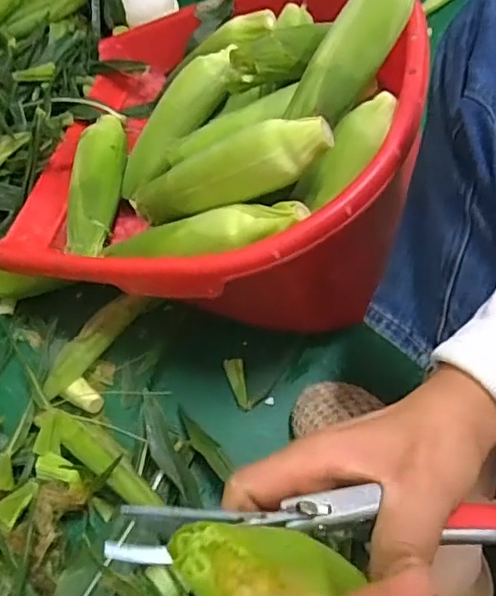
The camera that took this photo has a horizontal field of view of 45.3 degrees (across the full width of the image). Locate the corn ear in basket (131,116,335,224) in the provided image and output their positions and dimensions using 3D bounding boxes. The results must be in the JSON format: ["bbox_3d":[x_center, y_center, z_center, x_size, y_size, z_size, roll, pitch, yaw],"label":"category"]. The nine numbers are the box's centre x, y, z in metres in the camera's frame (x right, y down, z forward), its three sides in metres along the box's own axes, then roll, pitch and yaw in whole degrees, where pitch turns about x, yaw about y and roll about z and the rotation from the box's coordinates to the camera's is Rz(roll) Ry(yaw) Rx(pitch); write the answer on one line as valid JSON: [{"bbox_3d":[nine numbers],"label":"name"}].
[{"bbox_3d":[-0.031,-0.105,0.513,0.215,0.047,0.042,-14,50,38],"label":"corn ear in basket"}]

